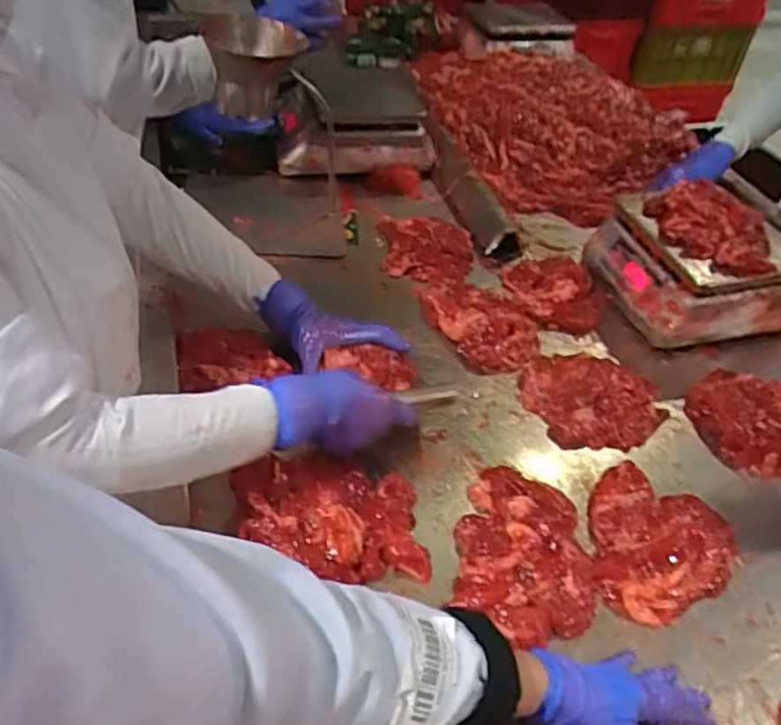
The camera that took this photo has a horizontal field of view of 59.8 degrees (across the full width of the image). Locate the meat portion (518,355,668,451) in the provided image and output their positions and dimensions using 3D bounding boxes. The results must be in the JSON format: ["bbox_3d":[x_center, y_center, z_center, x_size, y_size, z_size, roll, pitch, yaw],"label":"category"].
[{"bbox_3d":[0.246,0.044,0.823,0.166,0.027,0.133,5,42,0],"label":"meat portion"}]

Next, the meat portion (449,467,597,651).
[{"bbox_3d":[0.131,0.175,0.657,0.131,0.035,0.184,8,42,3],"label":"meat portion"}]

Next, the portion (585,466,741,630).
[{"bbox_3d":[0.269,0.183,0.681,0.148,0.038,0.172,22,45,18],"label":"portion"}]

